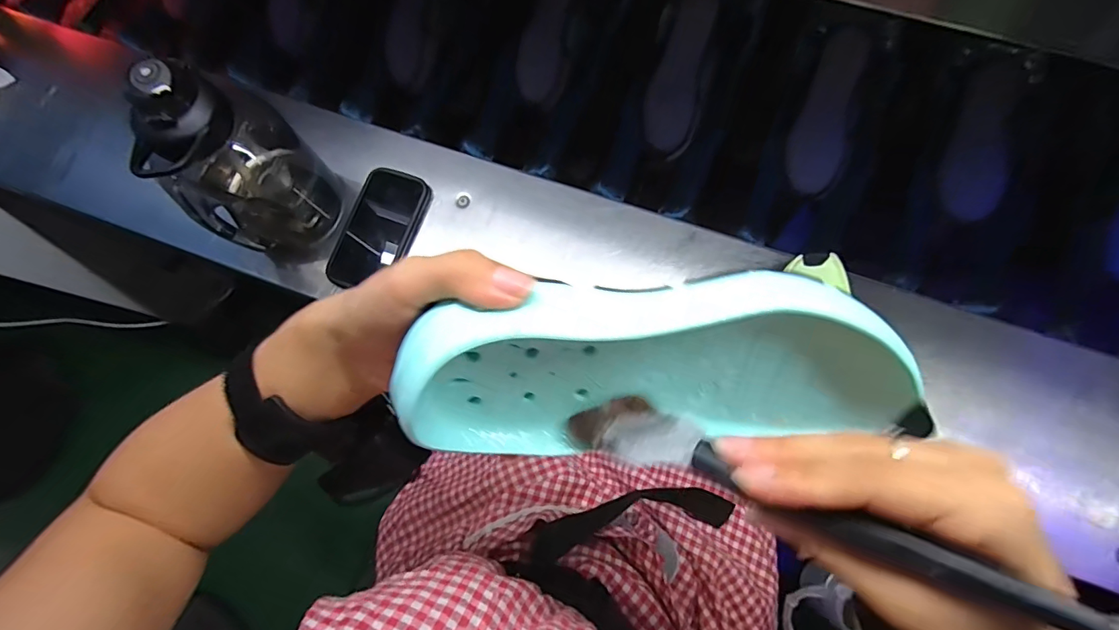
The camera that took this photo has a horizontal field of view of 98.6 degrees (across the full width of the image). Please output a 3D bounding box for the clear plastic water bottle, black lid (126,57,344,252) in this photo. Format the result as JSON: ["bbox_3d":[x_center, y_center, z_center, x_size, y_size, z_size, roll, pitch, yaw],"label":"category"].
[{"bbox_3d":[-0.329,-0.153,0.486,0.101,0.209,0.127,42,80,11],"label":"clear plastic water bottle, black lid"}]

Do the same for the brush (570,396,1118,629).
[{"bbox_3d":[0.090,0.067,0.174,0.183,0.022,0.026,16,75,28],"label":"brush"}]

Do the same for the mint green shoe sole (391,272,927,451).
[{"bbox_3d":[0.049,0.023,0.203,0.221,0.098,0.048,0,45,-11],"label":"mint green shoe sole"}]

